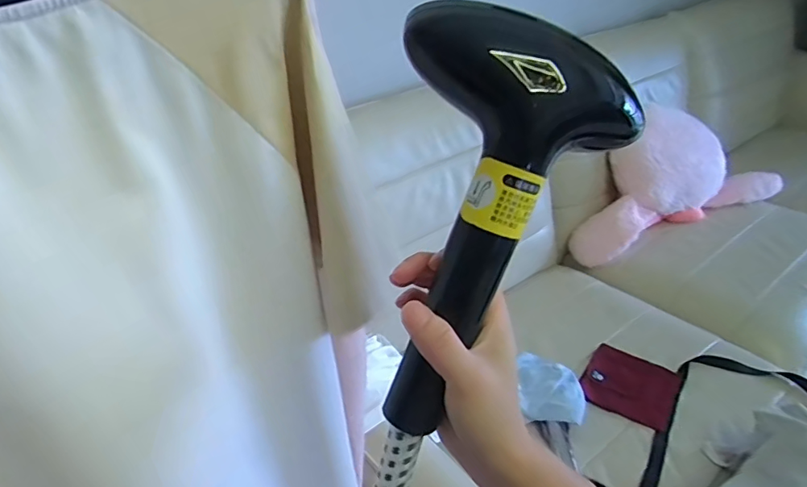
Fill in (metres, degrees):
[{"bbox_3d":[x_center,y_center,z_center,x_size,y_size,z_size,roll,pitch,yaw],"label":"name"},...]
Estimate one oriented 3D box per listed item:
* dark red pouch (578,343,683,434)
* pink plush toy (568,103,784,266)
[{"bbox_3d":[0.469,0.292,1.057,0.169,0.032,0.158,21,42,30],"label":"dark red pouch"},{"bbox_3d":[0.796,-0.191,1.493,0.663,0.362,0.212,-13,37,-15],"label":"pink plush toy"}]

